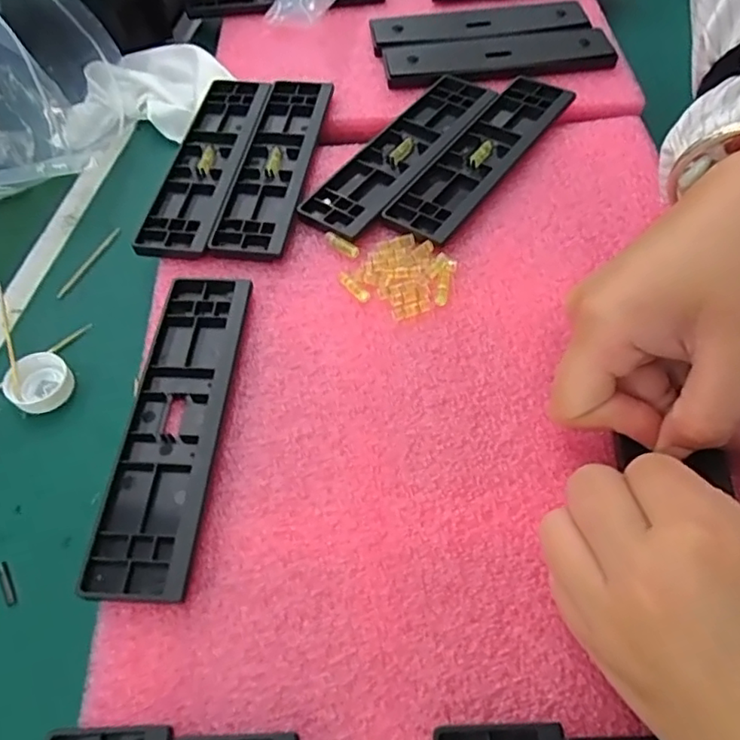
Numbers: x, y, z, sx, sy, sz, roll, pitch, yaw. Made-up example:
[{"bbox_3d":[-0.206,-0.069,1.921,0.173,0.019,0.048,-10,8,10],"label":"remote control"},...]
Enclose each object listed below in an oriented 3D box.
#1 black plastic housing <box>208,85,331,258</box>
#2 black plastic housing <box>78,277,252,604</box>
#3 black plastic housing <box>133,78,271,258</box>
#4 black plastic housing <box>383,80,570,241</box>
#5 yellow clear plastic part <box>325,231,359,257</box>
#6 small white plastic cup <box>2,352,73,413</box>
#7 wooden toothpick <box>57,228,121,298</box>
[{"bbox_3d":[-0.058,-0.129,0.361,0.043,0.007,0.155,6,57,7],"label":"black plastic housing"},{"bbox_3d":[-0.088,0.022,0.268,0.044,0.009,0.158,0,57,4],"label":"black plastic housing"},{"bbox_3d":[-0.101,-0.132,0.365,0.043,0.008,0.160,5,57,7],"label":"black plastic housing"},{"bbox_3d":[0.069,-0.133,0.357,0.044,0.006,0.159,31,64,21],"label":"black plastic housing"},{"bbox_3d":[-0.016,-0.070,0.324,0.023,0.006,0.006,34,64,9],"label":"yellow clear plastic part"},{"bbox_3d":[-0.171,0.007,0.304,0.030,0.012,0.031,-2,57,2],"label":"small white plastic cup"},{"bbox_3d":[-0.171,-0.066,0.357,0.005,0.004,0.060,17,59,14],"label":"wooden toothpick"}]

